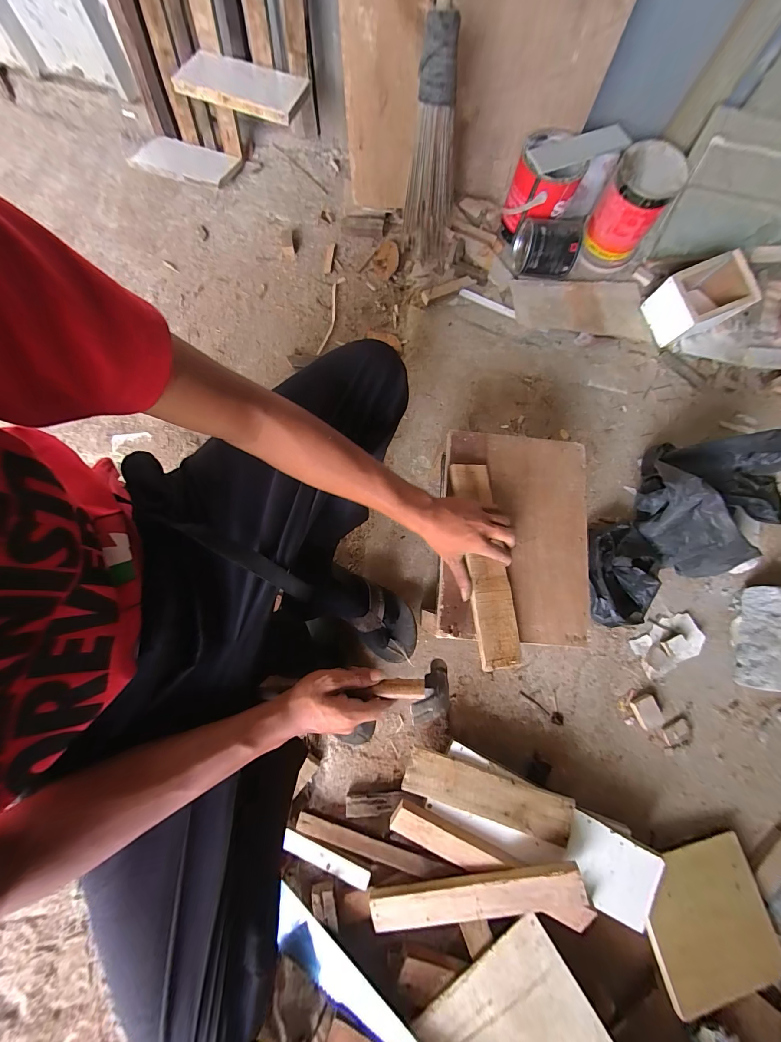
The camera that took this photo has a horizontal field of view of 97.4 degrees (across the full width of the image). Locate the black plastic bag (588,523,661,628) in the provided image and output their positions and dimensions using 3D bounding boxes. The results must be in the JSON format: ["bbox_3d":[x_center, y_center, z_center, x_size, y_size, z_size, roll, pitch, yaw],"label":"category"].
[{"bbox_3d":[0.467,0.111,0.706,0.140,0.063,0.208,12,77,1],"label":"black plastic bag"}]

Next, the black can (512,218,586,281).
[{"bbox_3d":[0.375,-0.654,0.822,0.138,0.094,0.101,6,79,-2],"label":"black can"}]

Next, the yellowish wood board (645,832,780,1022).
[{"bbox_3d":[0.545,0.688,0.589,0.237,0.019,0.195,-4,68,-13],"label":"yellowish wood board"}]

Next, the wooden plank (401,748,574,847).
[{"bbox_3d":[0.167,0.471,0.586,0.285,0.013,0.073,17,78,2],"label":"wooden plank"}]

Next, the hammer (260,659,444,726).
[{"bbox_3d":[-0.048,0.211,0.418,0.235,0.084,0.029,-8,103,6],"label":"hammer"}]

